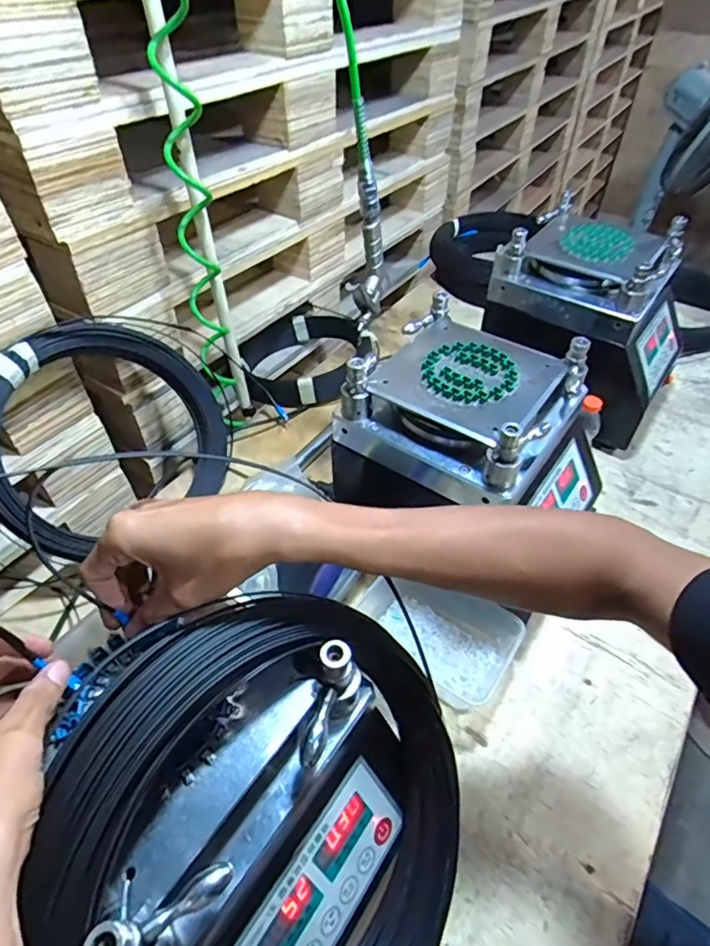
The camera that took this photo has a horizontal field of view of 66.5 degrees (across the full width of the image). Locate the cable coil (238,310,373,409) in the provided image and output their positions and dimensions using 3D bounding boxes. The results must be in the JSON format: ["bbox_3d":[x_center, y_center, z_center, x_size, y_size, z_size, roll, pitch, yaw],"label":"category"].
[{"bbox_3d":[-0.100,-0.225,1.033,0.232,0.063,0.272,22,51,18],"label":"cable coil"}]

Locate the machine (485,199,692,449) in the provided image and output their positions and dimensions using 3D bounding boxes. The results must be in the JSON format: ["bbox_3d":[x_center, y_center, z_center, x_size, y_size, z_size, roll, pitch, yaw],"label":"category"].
[{"bbox_3d":[0.378,-0.240,0.880,0.279,0.272,0.214,31,54,24],"label":"machine"}]

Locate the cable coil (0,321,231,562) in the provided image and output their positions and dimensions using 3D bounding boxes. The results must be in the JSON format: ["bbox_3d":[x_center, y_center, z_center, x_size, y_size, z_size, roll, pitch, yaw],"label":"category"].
[{"bbox_3d":[-0.334,-0.053,0.726,0.322,0.283,0.068,-43,21,-31],"label":"cable coil"}]

